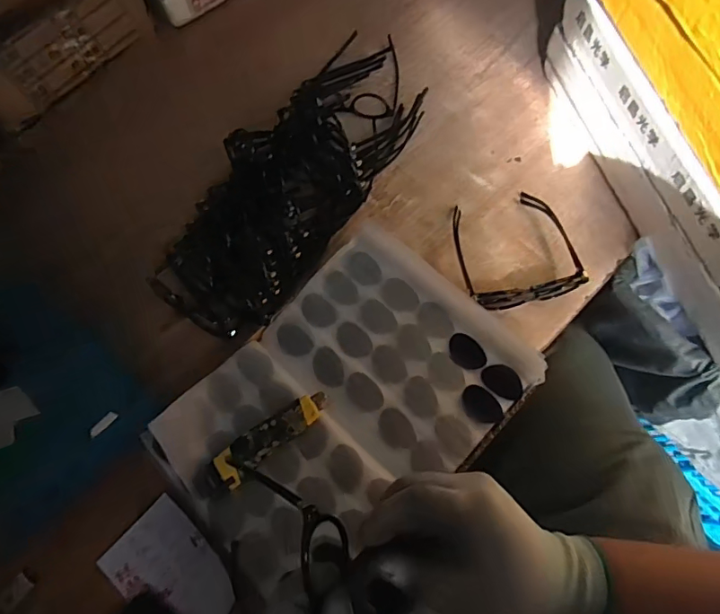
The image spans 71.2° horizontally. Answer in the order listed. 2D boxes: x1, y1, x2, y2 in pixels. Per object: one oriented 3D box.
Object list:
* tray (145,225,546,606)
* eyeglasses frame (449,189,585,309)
[{"bbox_3d":[-0.015,0.109,0.560,0.275,0.037,0.372,42,77,16],"label":"tray"},{"bbox_3d":[0.202,-0.079,0.662,0.156,0.036,0.160,-14,70,-2],"label":"eyeglasses frame"}]

